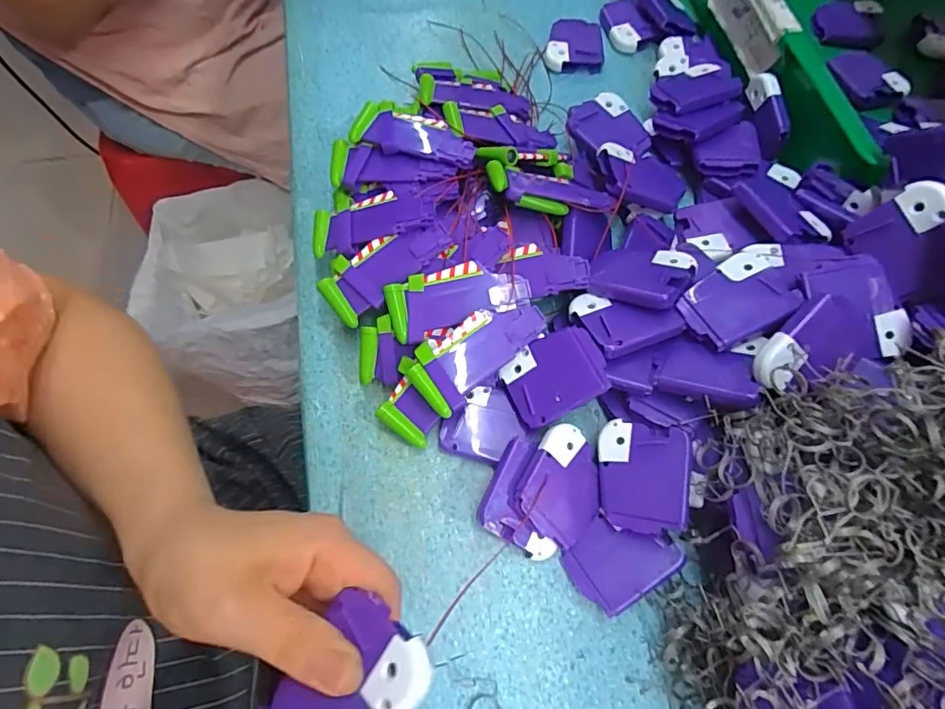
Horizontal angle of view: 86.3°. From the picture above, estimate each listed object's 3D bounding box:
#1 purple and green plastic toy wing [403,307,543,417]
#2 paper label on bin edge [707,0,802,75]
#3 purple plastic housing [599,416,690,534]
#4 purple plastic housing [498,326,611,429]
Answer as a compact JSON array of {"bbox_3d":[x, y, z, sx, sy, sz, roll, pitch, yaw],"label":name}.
[{"bbox_3d":[0.001,-0.005,0.320,0.088,0.015,0.041,-41,92,-10],"label":"purple and green plastic toy wing"},{"bbox_3d":[0.223,-0.274,0.403,0.017,0.043,0.098,-14,69,-4],"label":"paper label on bin edge"},{"bbox_3d":[0.100,0.072,0.297,0.050,0.010,0.061,1,71,26],"label":"purple plastic housing"},{"bbox_3d":[0.050,0.014,0.312,0.061,0.006,0.048,-33,68,18],"label":"purple plastic housing"}]

